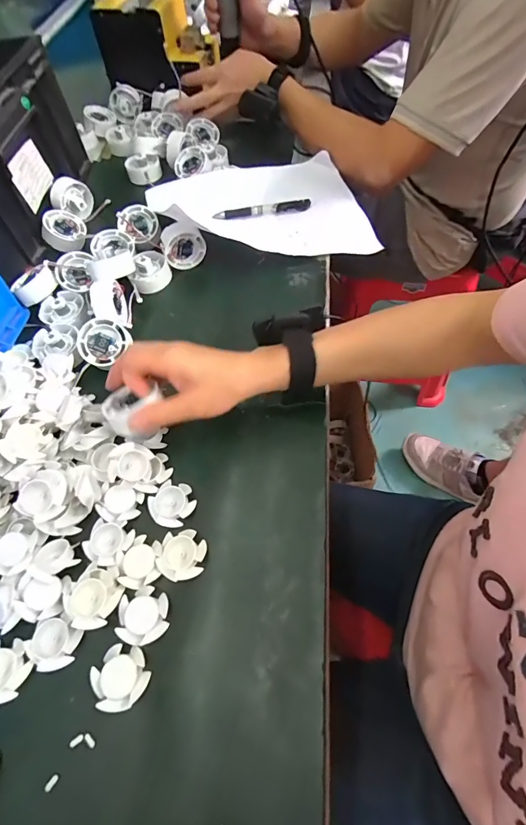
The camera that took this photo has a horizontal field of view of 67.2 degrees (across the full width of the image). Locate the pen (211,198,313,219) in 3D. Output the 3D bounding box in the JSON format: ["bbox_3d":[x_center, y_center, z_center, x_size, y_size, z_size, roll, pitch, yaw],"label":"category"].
[{"bbox_3d":[0.000,-0.291,0.571,0.138,0.010,0.020,-8,58,-1],"label":"pen"}]

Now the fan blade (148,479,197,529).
[{"bbox_3d":[-0.082,0.083,0.358,0.040,0.012,0.037,-2,58,3],"label":"fan blade"}]

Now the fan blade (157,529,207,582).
[{"bbox_3d":[-0.068,0.120,0.334,0.039,0.011,0.038,-2,58,3],"label":"fan blade"}]

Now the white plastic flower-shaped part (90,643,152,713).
[{"bbox_3d":[-0.106,0.197,0.295,0.038,0.009,0.040,-2,58,3],"label":"white plastic flower-shaped part"}]

